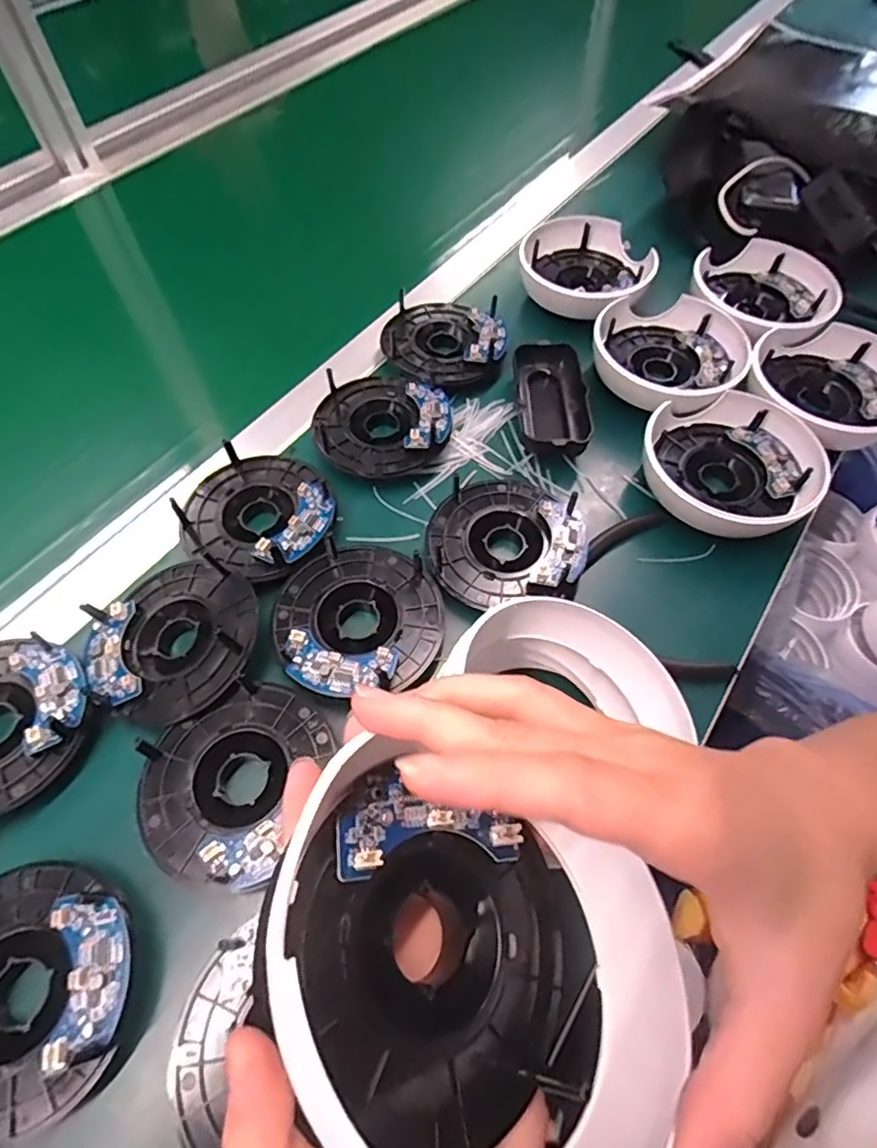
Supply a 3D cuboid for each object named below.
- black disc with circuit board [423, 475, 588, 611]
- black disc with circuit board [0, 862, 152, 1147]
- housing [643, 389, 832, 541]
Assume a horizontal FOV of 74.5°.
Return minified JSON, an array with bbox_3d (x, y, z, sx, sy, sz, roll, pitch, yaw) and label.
[{"bbox_3d":[0.042,-0.024,0.383,0.101,0.024,0.093,0,59,0],"label":"black disc with circuit board"},{"bbox_3d":[-0.184,0.186,0.257,0.108,0.025,0.098,-15,60,-9],"label":"black disc with circuit board"},{"bbox_3d":[0.199,-0.076,0.395,0.112,0.034,0.115,0,59,0],"label":"housing"}]

